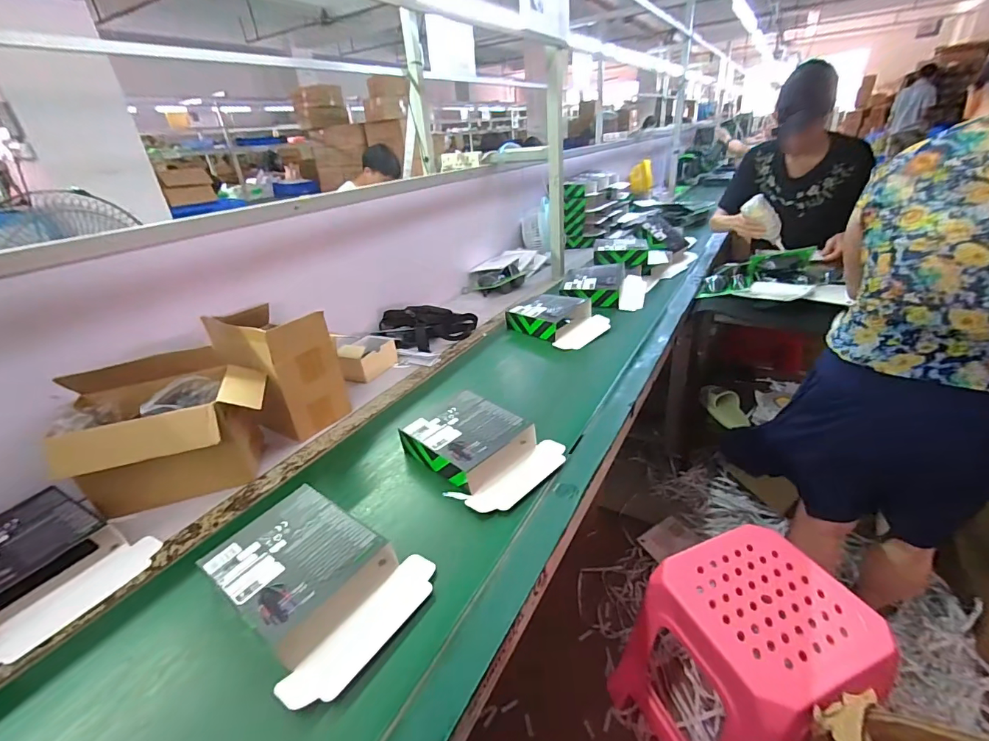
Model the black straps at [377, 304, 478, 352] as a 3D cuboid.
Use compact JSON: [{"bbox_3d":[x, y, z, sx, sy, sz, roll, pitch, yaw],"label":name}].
[{"bbox_3d":[-0.187,-0.124,1.221,0.278,0.080,0.190,-7,27,-3],"label":"black straps"}]

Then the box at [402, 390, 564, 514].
[{"bbox_3d":[-0.020,0.127,0.748,0.230,0.063,0.188,20,37,40],"label":"box"}]

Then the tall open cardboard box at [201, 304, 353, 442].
[{"bbox_3d":[-0.439,-0.007,0.896,0.236,0.224,0.131,13,33,32],"label":"tall open cardboard box"}]

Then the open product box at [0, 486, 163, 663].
[{"bbox_3d":[-0.617,0.255,0.600,0.239,0.065,0.193,12,32,31],"label":"open product box"}]

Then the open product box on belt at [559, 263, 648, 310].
[{"bbox_3d":[0.349,-0.279,1.397,0.250,0.084,0.166,3,28,17],"label":"open product box on belt"}]

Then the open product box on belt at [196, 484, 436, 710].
[{"bbox_3d":[-0.220,0.255,0.543,0.246,0.065,0.195,13,33,32],"label":"open product box on belt"}]

